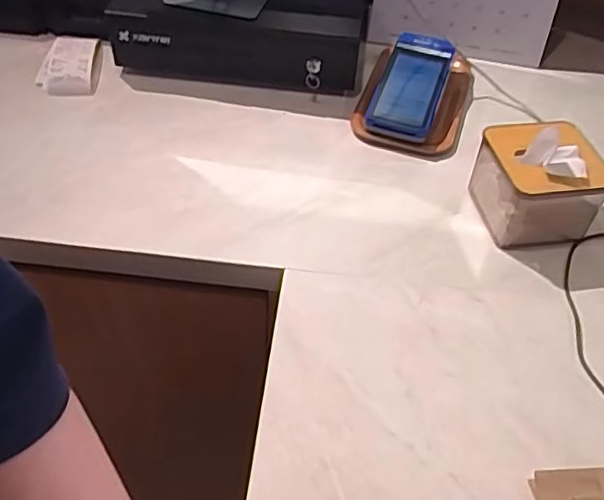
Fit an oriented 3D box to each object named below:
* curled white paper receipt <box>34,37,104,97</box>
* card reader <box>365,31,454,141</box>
[{"bbox_3d":[-0.324,-0.265,0.862,0.084,0.028,0.131,4,48,-1],"label":"curled white paper receipt"},{"bbox_3d":[0.143,-0.219,0.809,0.084,0.024,0.172,17,65,11],"label":"card reader"}]

